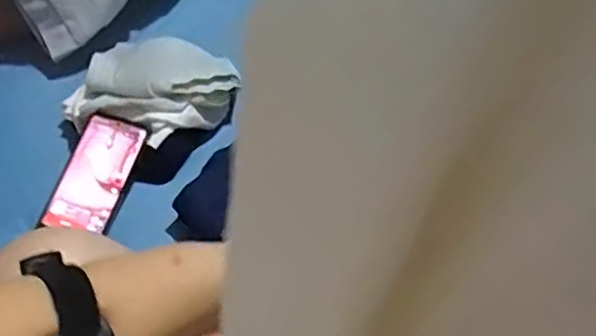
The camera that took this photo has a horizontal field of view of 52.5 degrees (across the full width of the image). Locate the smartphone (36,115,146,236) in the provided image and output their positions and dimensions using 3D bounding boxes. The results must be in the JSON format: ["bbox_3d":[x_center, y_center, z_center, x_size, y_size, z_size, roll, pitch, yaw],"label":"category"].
[{"bbox_3d":[-0.231,0.009,0.693,0.078,0.014,0.135,17,77,10],"label":"smartphone"}]

